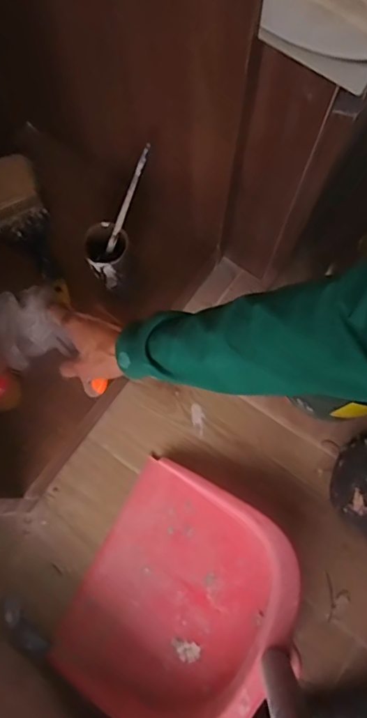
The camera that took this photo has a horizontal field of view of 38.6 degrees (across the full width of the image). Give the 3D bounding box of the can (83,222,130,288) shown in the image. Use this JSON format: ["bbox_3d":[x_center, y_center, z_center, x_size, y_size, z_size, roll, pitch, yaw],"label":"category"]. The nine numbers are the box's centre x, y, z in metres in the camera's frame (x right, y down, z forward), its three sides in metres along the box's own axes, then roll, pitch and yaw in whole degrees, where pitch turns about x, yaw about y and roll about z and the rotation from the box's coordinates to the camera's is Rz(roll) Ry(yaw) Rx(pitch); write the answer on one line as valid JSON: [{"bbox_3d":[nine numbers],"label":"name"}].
[{"bbox_3d":[-0.090,-0.124,0.640,0.051,0.078,0.053,0,75,0],"label":"can"}]

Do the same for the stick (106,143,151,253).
[{"bbox_3d":[-0.063,-0.175,0.582,0.009,0.143,0.009,42,46,10],"label":"stick"}]

